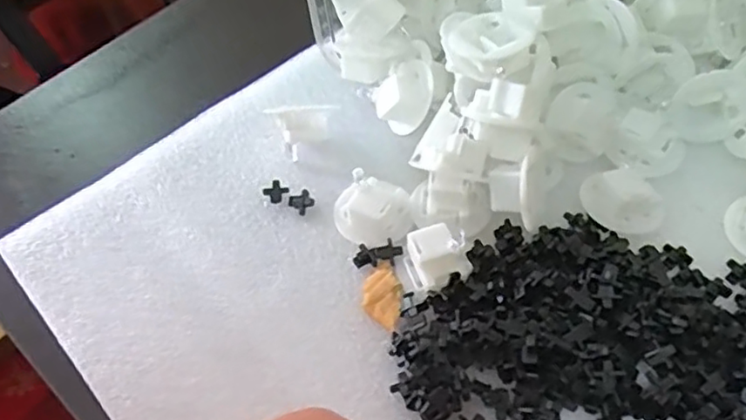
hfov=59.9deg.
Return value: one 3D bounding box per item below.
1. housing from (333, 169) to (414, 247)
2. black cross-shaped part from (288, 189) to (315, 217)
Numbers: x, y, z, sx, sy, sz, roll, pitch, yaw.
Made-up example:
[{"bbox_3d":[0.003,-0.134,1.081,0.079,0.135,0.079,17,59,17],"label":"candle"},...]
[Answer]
[{"bbox_3d":[0.000,0.000,0.260,0.031,0.015,0.029,-7,54,0],"label":"housing"},{"bbox_3d":[-0.030,-0.004,0.271,0.009,0.004,0.009,37,65,27],"label":"black cross-shaped part"}]

